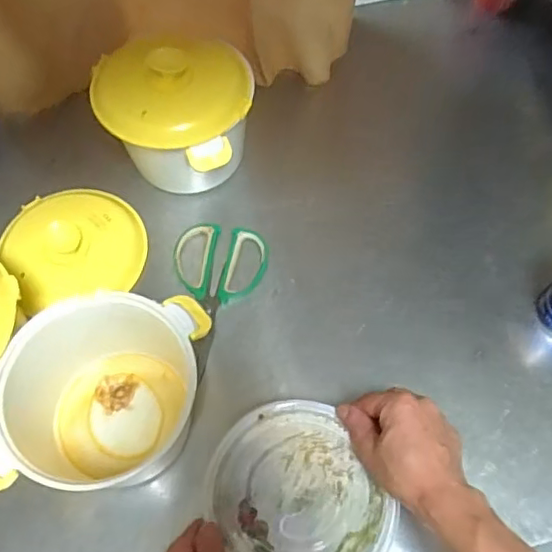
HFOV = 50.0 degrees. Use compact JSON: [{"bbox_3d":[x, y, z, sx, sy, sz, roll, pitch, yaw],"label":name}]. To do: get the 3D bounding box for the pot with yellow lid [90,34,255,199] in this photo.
[{"bbox_3d":[-0.120,-0.177,0.683,0.177,0.140,0.140,15,64,7],"label":"pot with yellow lid"}]

